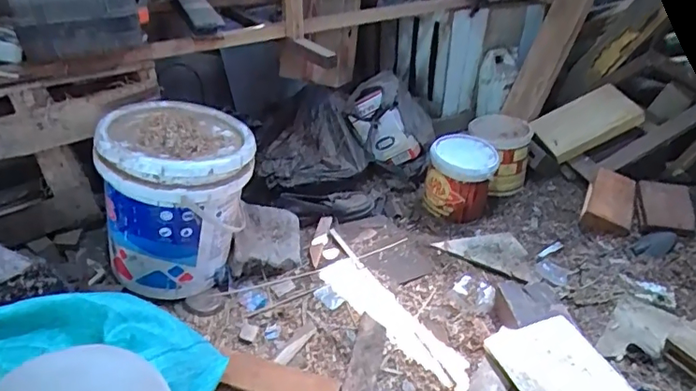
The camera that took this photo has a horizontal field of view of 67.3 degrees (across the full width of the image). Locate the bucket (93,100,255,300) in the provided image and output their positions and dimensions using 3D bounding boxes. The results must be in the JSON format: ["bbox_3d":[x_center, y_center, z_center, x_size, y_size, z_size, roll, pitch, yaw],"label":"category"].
[{"bbox_3d":[-0.358,0.022,1.121,0.309,0.373,0.267,-10,33,-17],"label":"bucket"}]

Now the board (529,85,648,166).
[{"bbox_3d":[0.734,-0.227,1.619,0.276,0.162,0.033,-29,-20,21],"label":"board"}]

